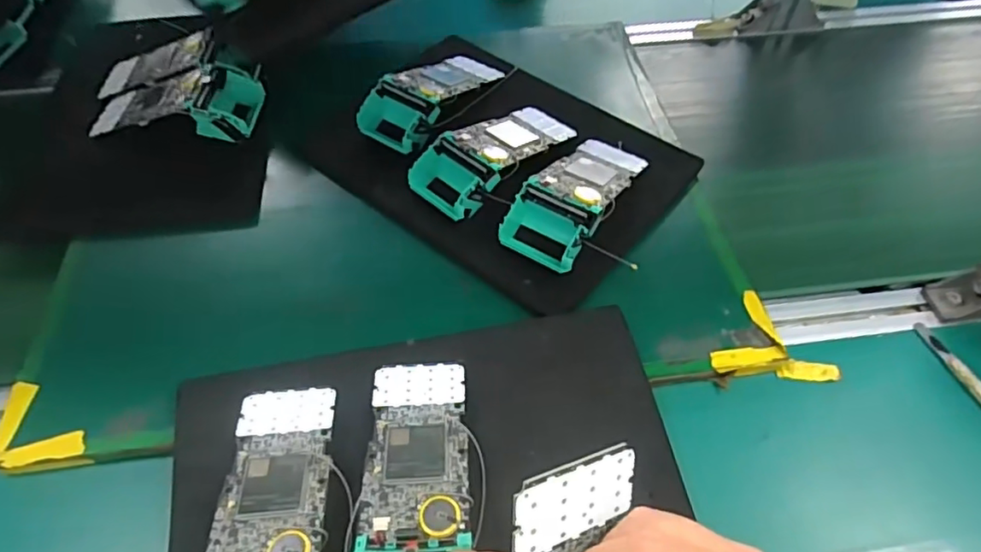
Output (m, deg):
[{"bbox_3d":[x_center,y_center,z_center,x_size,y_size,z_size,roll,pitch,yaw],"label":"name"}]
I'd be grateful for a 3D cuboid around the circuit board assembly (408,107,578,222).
[{"bbox_3d":[0.006,-0.121,0.552,0.084,0.050,0.176,33,62,22],"label":"circuit board assembly"}]

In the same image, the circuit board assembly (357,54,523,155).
[{"bbox_3d":[-0.055,-0.200,0.609,0.081,0.051,0.185,32,61,21],"label":"circuit board assembly"}]

